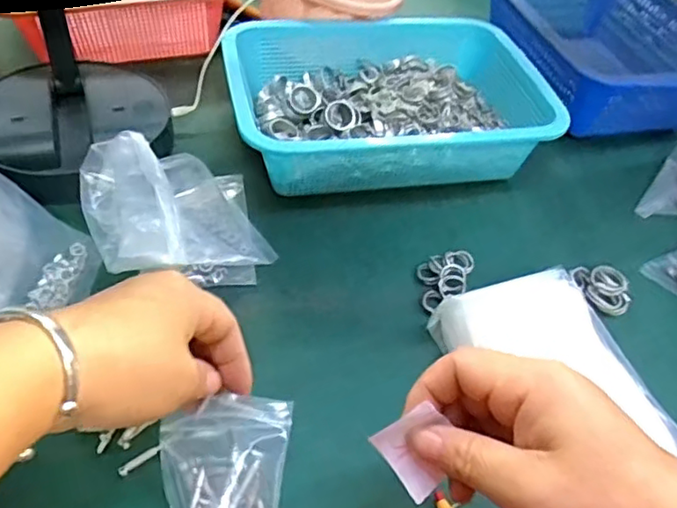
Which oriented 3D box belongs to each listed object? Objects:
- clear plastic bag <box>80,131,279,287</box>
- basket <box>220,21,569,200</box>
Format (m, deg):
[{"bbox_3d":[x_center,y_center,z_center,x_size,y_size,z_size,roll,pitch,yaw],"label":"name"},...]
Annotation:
[{"bbox_3d":[-0.119,-0.039,0.446,0.121,0.075,0.126,-14,49,-19],"label":"clear plastic bag"},{"bbox_3d":[0.041,-0.135,0.549,0.268,0.072,0.178,-4,47,-10],"label":"basket"}]

